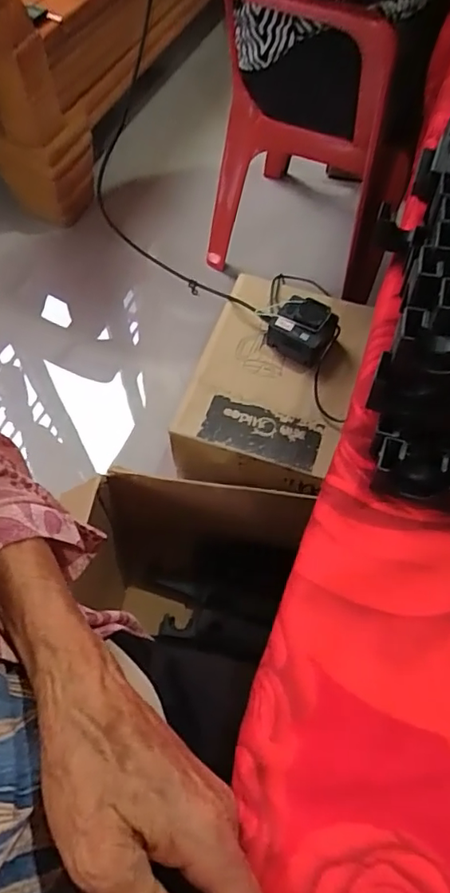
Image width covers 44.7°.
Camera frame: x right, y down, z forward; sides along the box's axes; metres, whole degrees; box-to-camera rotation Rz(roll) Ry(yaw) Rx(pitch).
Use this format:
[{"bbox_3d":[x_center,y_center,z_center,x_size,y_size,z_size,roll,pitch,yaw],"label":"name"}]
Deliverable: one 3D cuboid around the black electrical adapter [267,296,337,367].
[{"bbox_3d":[0.115,-0.170,0.810,0.085,0.062,0.074,29,64,17],"label":"black electrical adapter"}]

